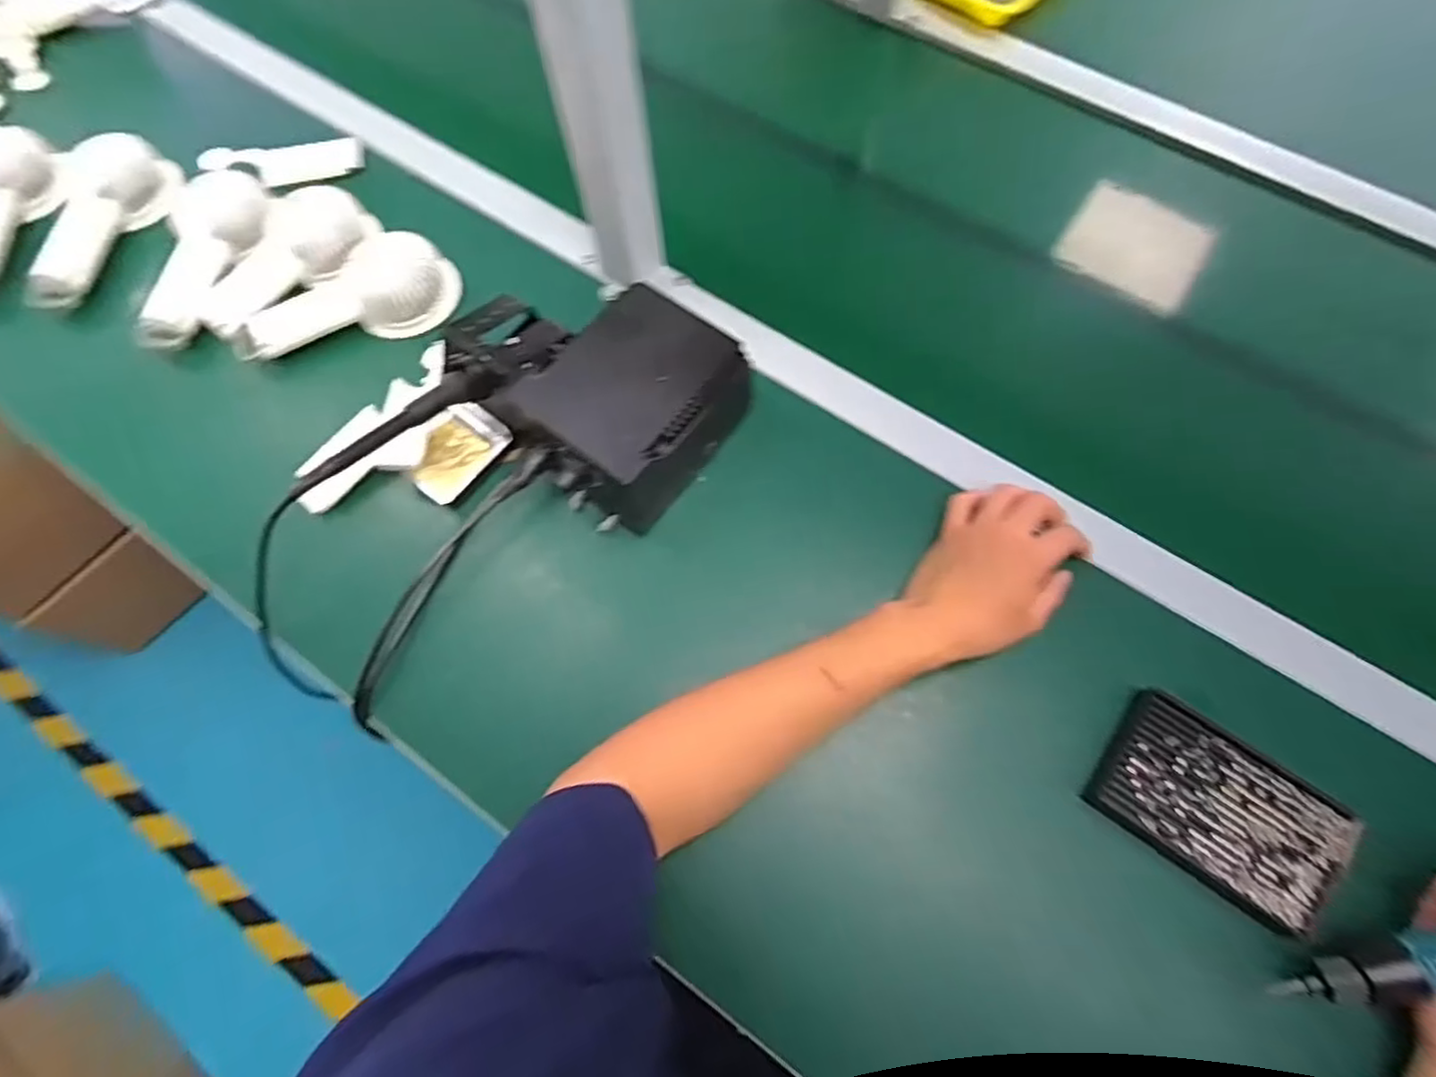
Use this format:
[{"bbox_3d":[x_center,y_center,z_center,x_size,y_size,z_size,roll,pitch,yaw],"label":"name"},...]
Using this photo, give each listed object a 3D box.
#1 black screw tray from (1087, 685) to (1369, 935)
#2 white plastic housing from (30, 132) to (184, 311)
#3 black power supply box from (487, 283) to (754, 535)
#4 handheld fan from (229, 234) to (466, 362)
[{"bbox_3d":[0.330,0.175,0.447,0.146,0.030,0.093,34,74,12],"label":"black screw tray"},{"bbox_3d":[-0.564,-0.290,0.622,0.088,0.047,0.174,1,70,1],"label":"white plastic housing"},{"bbox_3d":[-0.063,-0.094,0.512,0.116,0.098,0.150,39,75,13],"label":"black power supply box"},{"bbox_3d":[-0.325,-0.207,0.589,0.191,0.037,0.078,-20,71,-7],"label":"handheld fan"}]

